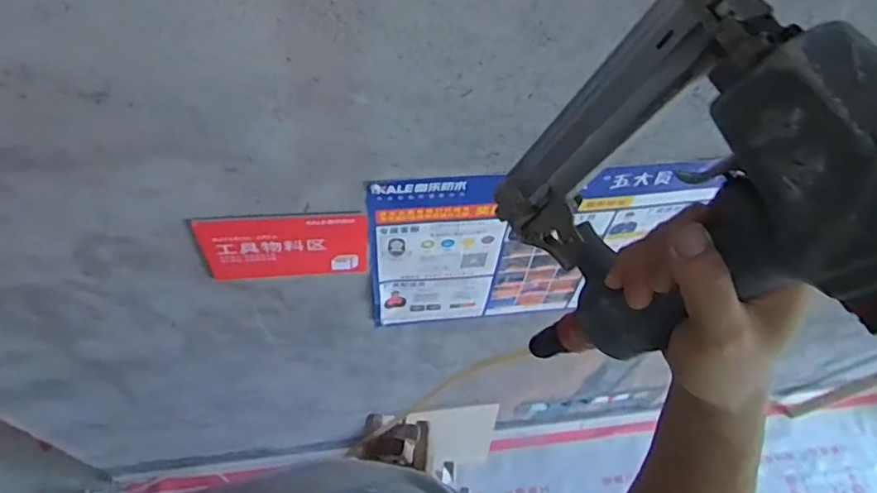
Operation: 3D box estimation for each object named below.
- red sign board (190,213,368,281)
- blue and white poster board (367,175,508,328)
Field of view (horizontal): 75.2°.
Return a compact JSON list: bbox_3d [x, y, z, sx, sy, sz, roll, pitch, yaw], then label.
[{"bbox_3d":[-0.287,0.004,1.090,0.299,0.200,0.015,-5,57,-8],"label":"red sign board"},{"bbox_3d":[-0.003,0.032,1.210,0.265,0.549,0.019,-4,57,-7],"label":"blue and white poster board"}]

